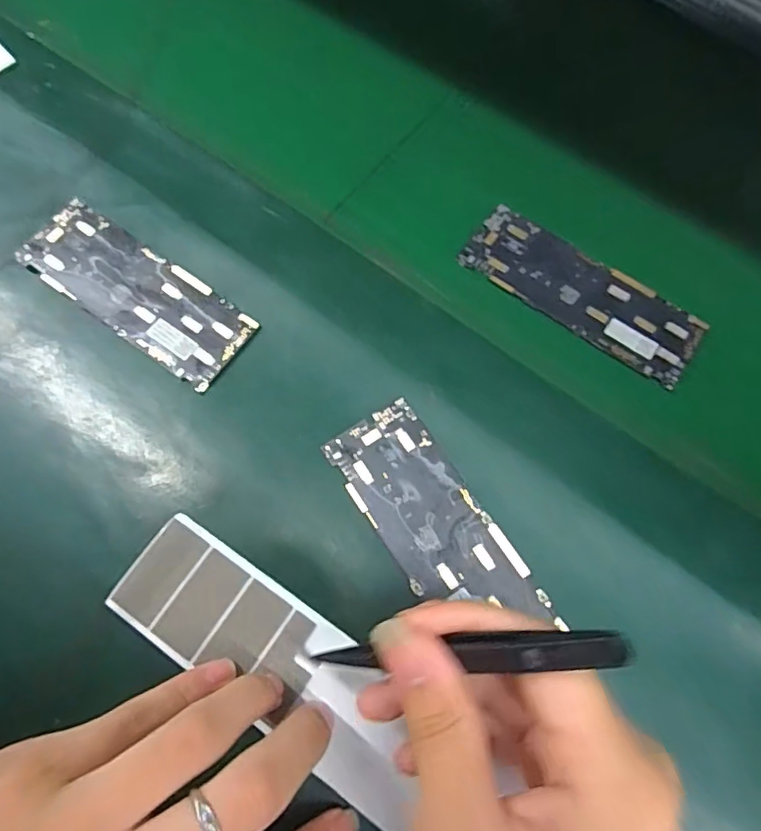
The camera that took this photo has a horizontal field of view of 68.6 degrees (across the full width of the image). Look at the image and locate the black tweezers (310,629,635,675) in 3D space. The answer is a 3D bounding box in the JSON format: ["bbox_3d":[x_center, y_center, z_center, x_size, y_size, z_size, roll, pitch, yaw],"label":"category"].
[{"bbox_3d":[0.019,0.079,0.185,0.015,0.124,0.011,8,67,-43],"label":"black tweezers"}]

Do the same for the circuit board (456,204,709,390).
[{"bbox_3d":[0.102,-0.063,0.285,0.122,0.004,0.044,35,76,9],"label":"circuit board"}]

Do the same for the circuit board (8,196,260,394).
[{"bbox_3d":[-0.121,-0.061,0.277,0.122,0.008,0.043,34,76,8],"label":"circuit board"}]

